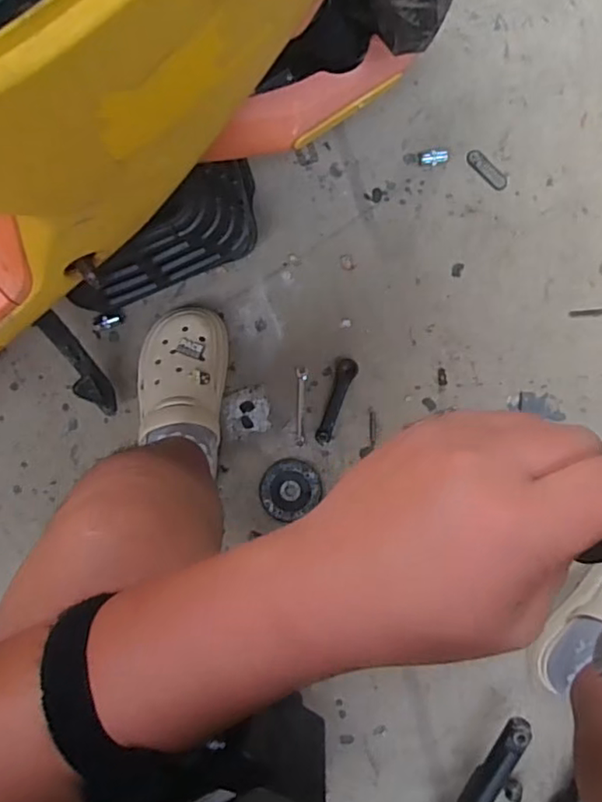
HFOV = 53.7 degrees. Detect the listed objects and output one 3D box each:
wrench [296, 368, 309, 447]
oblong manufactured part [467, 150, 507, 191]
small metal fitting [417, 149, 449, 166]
[{"bbox_3d":[0.001,0.009,0.859,0.018,0.004,0.111,0,89,2],"label":"wrench"},{"bbox_3d":[0.271,-0.337,0.869,0.024,0.004,0.071,-43,88,0],"label":"oblong manufactured part"},{"bbox_3d":[0.192,-0.350,0.855,0.044,0.017,0.023,2,89,2],"label":"small metal fitting"}]

